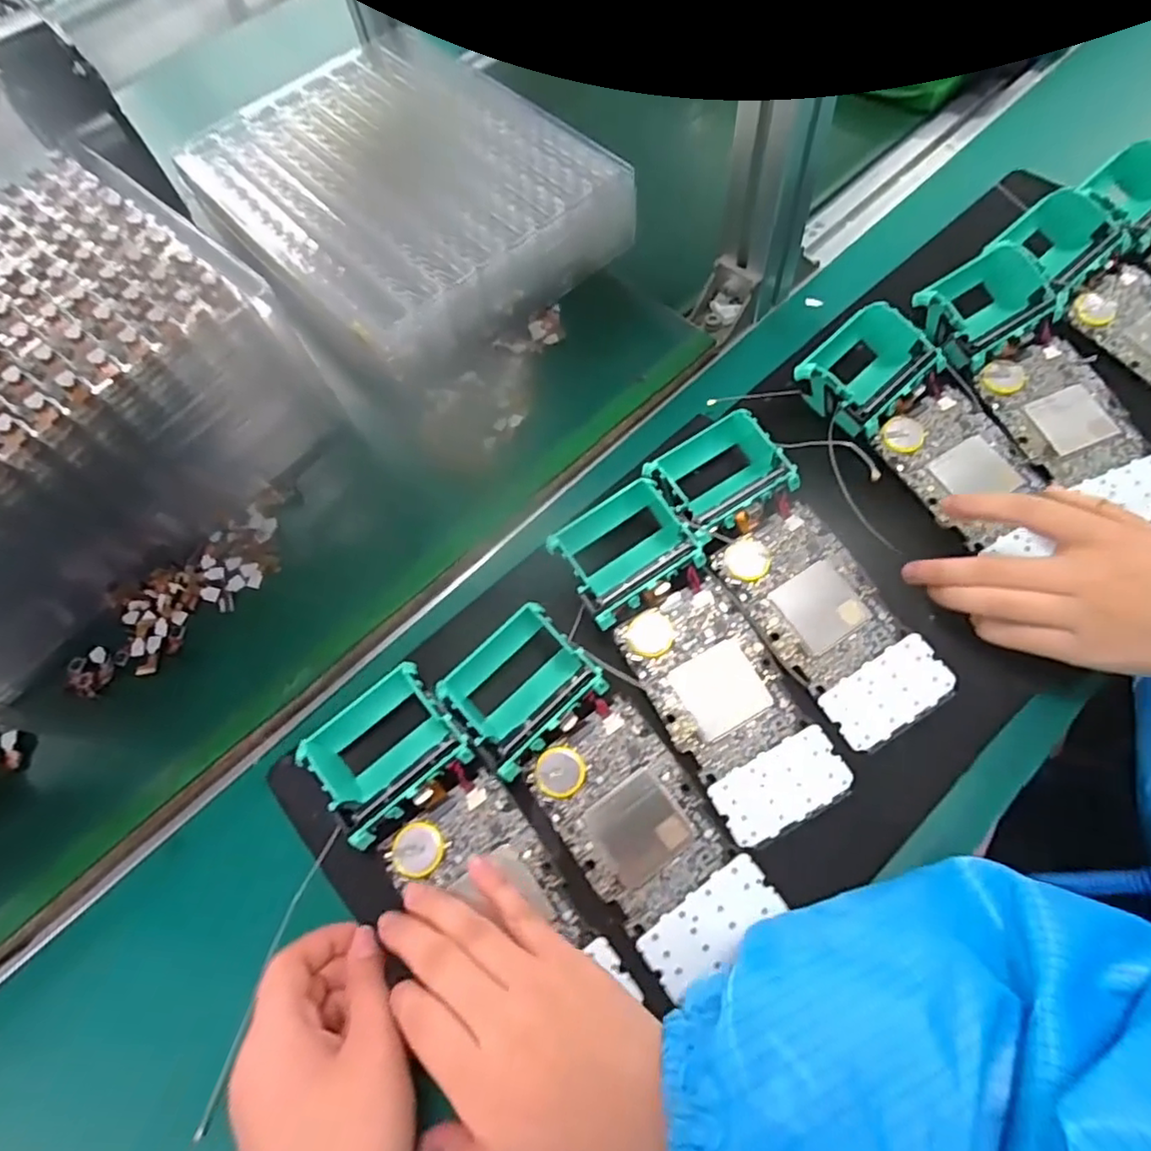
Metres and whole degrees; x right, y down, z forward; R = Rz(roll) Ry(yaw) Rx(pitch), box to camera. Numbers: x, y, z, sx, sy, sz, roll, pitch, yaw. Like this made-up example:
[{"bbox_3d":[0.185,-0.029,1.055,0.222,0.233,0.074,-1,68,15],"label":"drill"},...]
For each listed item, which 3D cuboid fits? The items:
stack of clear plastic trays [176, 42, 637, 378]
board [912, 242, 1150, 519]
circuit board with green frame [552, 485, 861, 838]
[{"bbox_3d":[-0.135,-0.304,0.480,0.242,0.052,0.295,-40,73,-17],"label":"stack of clear plastic trays"},{"bbox_3d":[0.290,-0.118,0.380,0.079,0.029,0.191,-22,69,-11],"label":"board"},{"bbox_3d":[0.062,0.040,0.333,0.073,0.033,0.192,-25,69,-12],"label":"circuit board with green frame"}]

